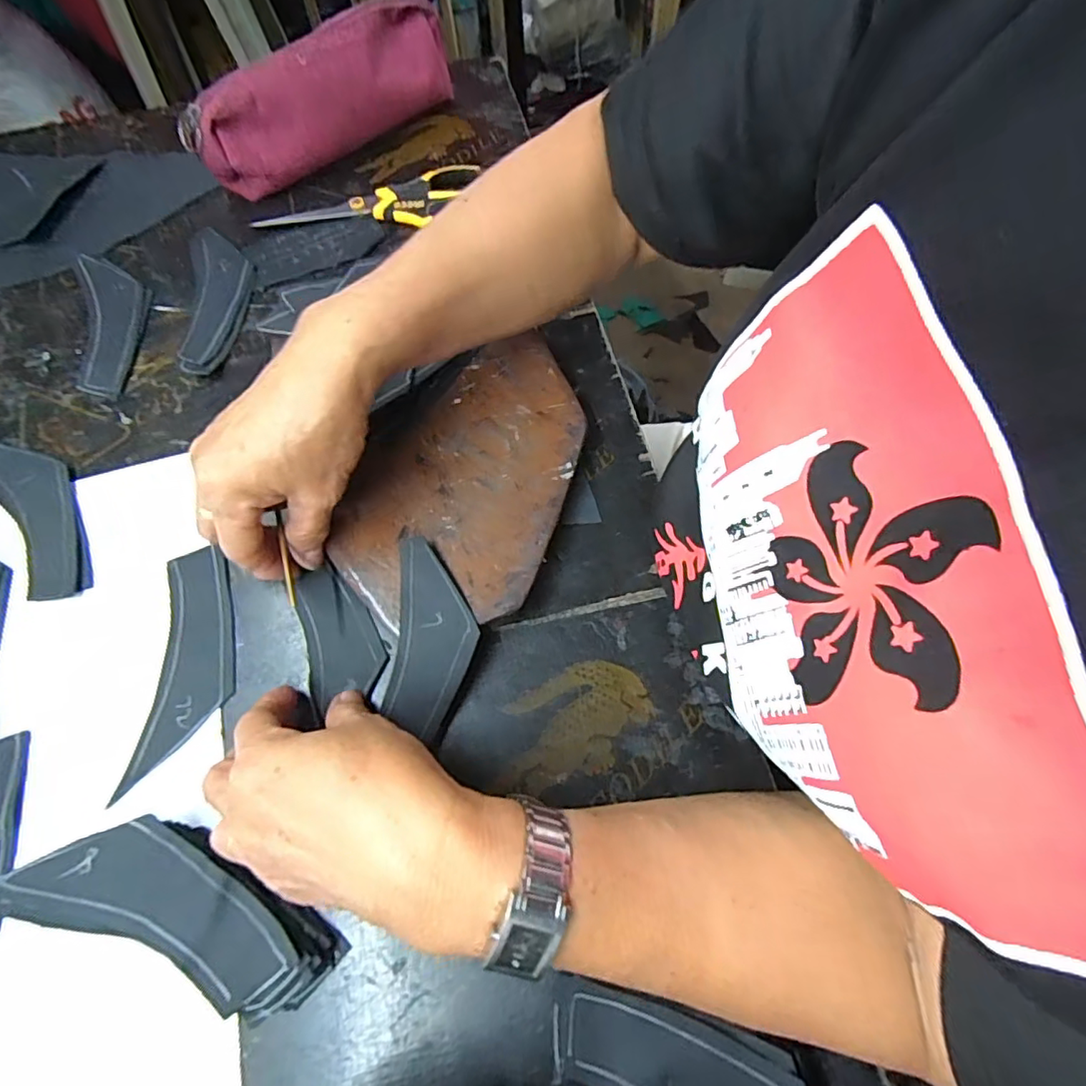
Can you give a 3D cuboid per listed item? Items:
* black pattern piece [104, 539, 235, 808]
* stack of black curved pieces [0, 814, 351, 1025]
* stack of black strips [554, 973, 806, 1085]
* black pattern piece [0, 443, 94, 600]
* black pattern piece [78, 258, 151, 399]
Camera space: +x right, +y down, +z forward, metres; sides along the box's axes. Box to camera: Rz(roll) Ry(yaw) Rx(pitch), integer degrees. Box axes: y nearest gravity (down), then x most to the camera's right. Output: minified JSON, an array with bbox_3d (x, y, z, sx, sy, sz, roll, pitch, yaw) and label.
[{"bbox_3d":[-0.199,0.066,0.318,0.046,0.006,0.130,-3,68,0],"label":"black pattern piece"},{"bbox_3d":[-0.167,0.166,0.259,0.147,0.025,0.051,17,70,8],"label":"stack of black curved pieces"},{"bbox_3d":[0.068,0.228,0.230,0.137,0.023,0.056,27,71,11],"label":"stack of black strips"},{"bbox_3d":[-0.319,-0.021,0.354,0.048,0.009,0.133,-38,72,-13],"label":"black pattern piece"},{"bbox_3d":[-0.317,-0.164,0.414,0.047,0.004,0.135,-14,69,-5],"label":"black pattern piece"}]

